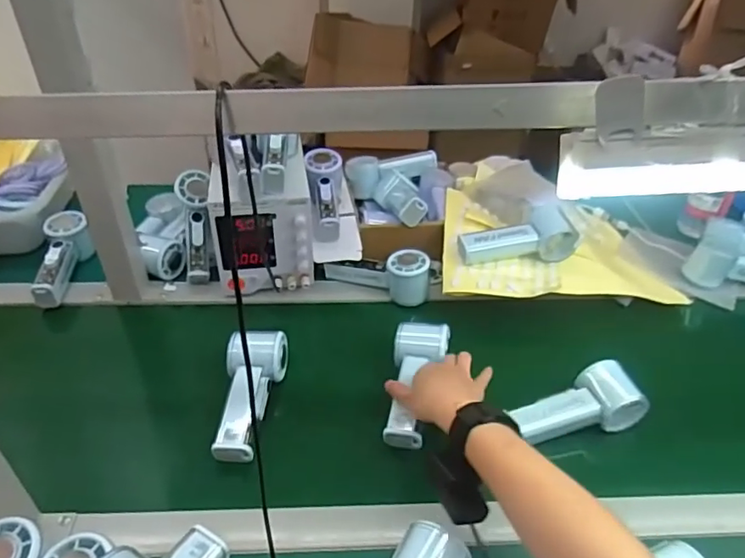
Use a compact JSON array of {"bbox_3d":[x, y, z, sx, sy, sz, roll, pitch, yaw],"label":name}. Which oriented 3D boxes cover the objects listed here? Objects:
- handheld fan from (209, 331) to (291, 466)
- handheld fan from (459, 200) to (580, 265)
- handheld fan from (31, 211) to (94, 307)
[{"bbox_3d":[-0.138,0.126,0.595,0.058,0.046,0.146,6,57,6],"label":"handheld fan"},{"bbox_3d":[0.191,-0.059,0.740,0.156,0.050,0.074,-5,38,-8],"label":"handheld fan"},{"bbox_3d":[-0.443,-0.032,0.772,0.055,0.054,0.174,-2,51,-5],"label":"handheld fan"}]

